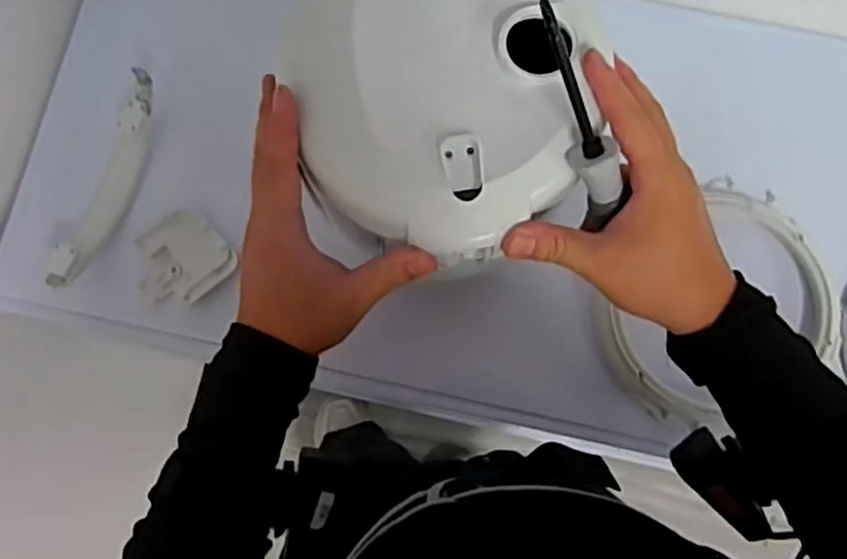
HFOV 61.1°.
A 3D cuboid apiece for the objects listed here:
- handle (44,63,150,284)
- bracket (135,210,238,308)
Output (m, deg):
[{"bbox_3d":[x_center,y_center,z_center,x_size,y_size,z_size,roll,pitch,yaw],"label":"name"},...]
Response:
[{"bbox_3d":[-0.259,-0.082,0.598,0.025,0.038,0.187,19,80,3],"label":"handle"},{"bbox_3d":[-0.206,-0.015,0.609,0.078,0.027,0.070,-38,82,-7],"label":"bracket"}]

